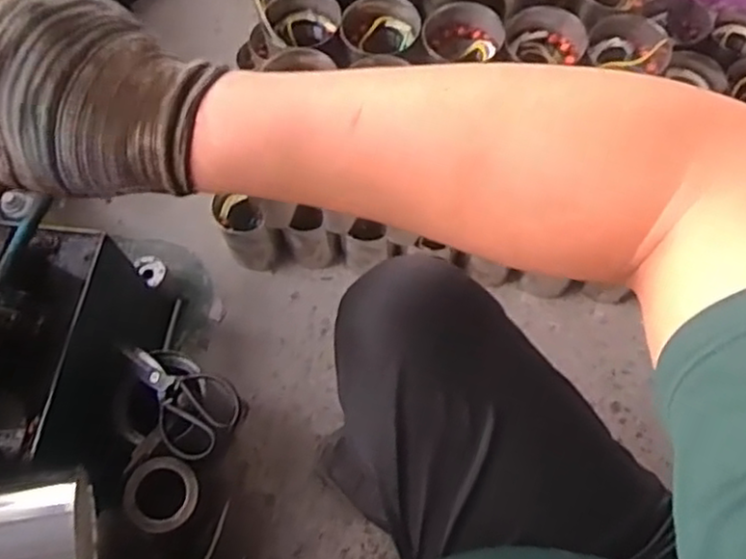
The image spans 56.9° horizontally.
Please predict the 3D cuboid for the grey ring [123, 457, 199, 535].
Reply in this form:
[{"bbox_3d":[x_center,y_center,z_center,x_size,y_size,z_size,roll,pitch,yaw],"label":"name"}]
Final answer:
[{"bbox_3d":[-0.259,0.265,0.844,0.087,0.019,0.088,-1,66,2],"label":"grey ring"}]

